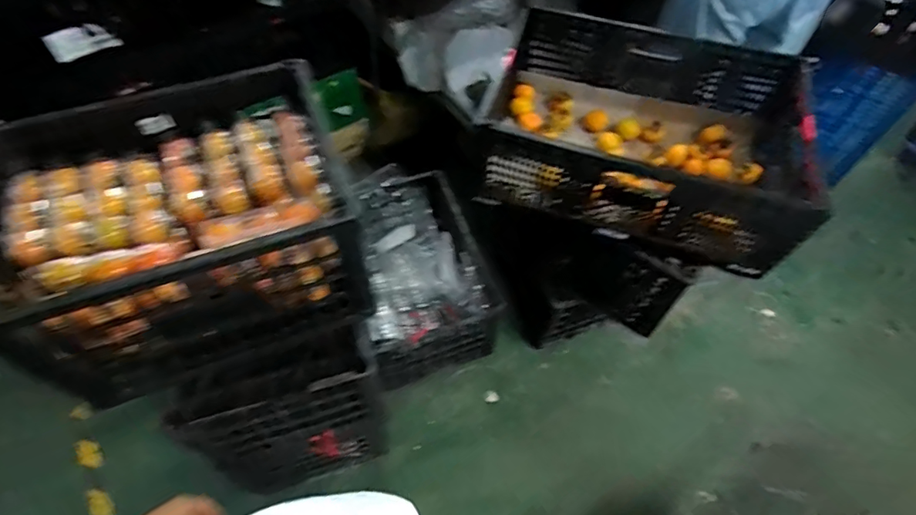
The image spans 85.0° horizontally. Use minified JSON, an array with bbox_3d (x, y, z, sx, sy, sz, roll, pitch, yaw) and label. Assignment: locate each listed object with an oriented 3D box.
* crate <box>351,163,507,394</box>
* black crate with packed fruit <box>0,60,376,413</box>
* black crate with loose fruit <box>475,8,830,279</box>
[{"bbox_3d":[-0.127,0.049,1.447,0.340,0.331,0.512,-18,60,-12],"label":"crate"},{"bbox_3d":[-0.426,-0.042,0.817,0.458,0.286,0.362,-19,60,-13],"label":"black crate with packed fruit"},{"bbox_3d":[0.370,-0.254,1.028,0.586,0.229,0.423,16,58,9],"label":"black crate with loose fruit"}]

